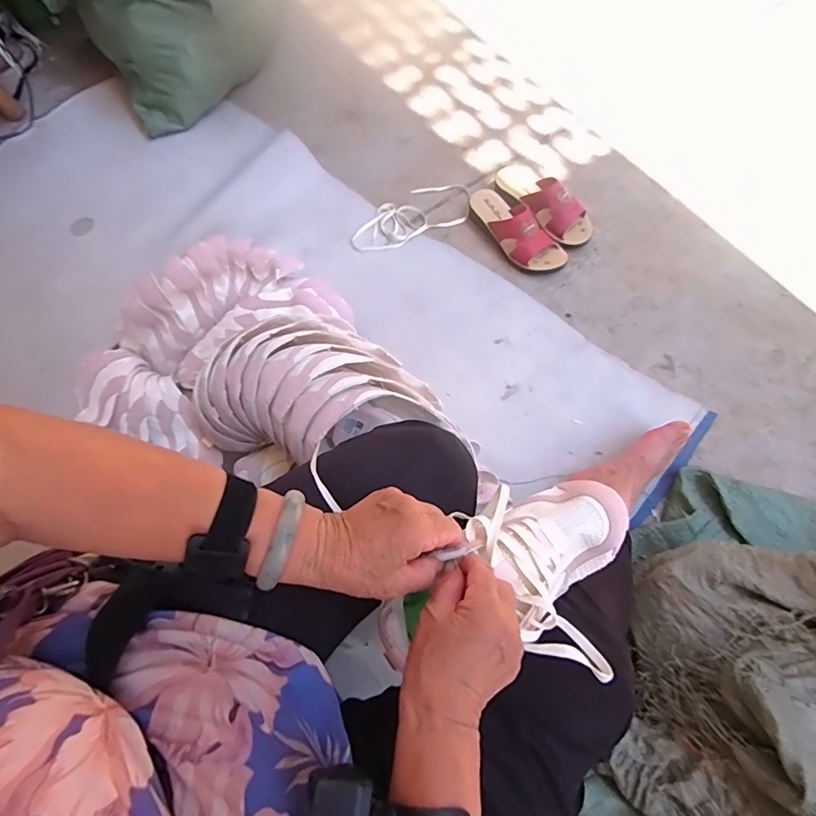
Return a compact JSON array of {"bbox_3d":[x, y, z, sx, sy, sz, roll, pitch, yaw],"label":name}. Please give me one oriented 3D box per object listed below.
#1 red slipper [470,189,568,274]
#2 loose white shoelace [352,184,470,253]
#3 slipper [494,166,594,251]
[{"bbox_3d":[0.202,-0.347,0.899,0.080,0.091,0.228,-40,72,-12],"label":"red slipper"},{"bbox_3d":[0.004,-0.390,0.954,0.258,0.008,0.117,-23,70,-6],"label":"loose white shoelace"},{"bbox_3d":[0.266,-0.408,0.927,0.091,0.080,0.228,-38,72,-11],"label":"slipper"}]

